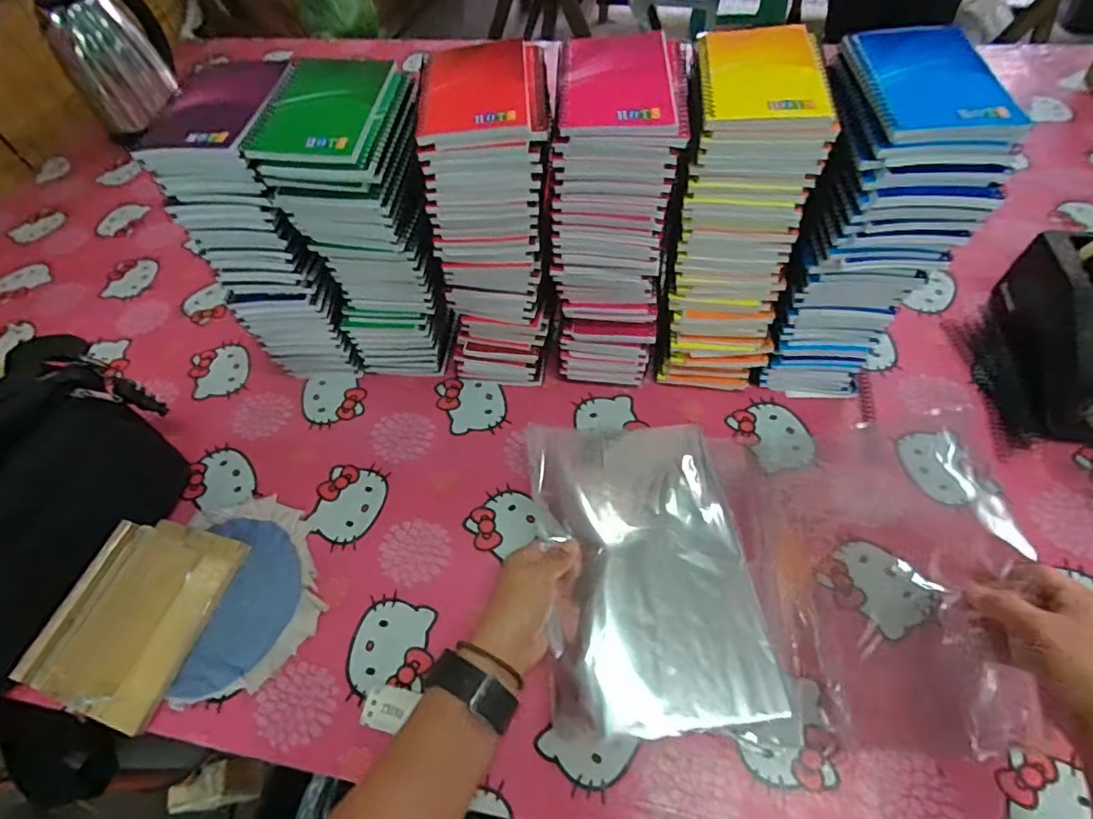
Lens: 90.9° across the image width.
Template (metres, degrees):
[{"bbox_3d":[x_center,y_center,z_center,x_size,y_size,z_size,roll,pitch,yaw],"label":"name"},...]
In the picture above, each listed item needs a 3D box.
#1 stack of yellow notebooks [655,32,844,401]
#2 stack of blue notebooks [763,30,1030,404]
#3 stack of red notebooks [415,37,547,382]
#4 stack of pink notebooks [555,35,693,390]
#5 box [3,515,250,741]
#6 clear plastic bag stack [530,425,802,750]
[{"bbox_3d":[0.172,-0.159,0.503,0.102,0.291,0.136,6,57,8],"label":"stack of yellow notebooks"},{"bbox_3d":[0.276,-0.147,0.485,0.101,0.287,0.134,4,57,7],"label":"stack of blue notebooks"},{"bbox_3d":[-0.050,-0.165,0.520,0.120,0.304,0.128,-2,56,3],"label":"stack of red notebooks"},{"bbox_3d":[0.066,-0.160,0.515,0.098,0.287,0.140,5,57,8],"label":"stack of pink notebooks"},{"bbox_3d":[-0.341,0.171,0.452,0.072,0.082,0.157,12,58,12],"label":"box"},{"bbox_3d":[0.087,0.130,0.463,0.177,0.039,0.265,-5,56,1],"label":"clear plastic bag stack"}]

